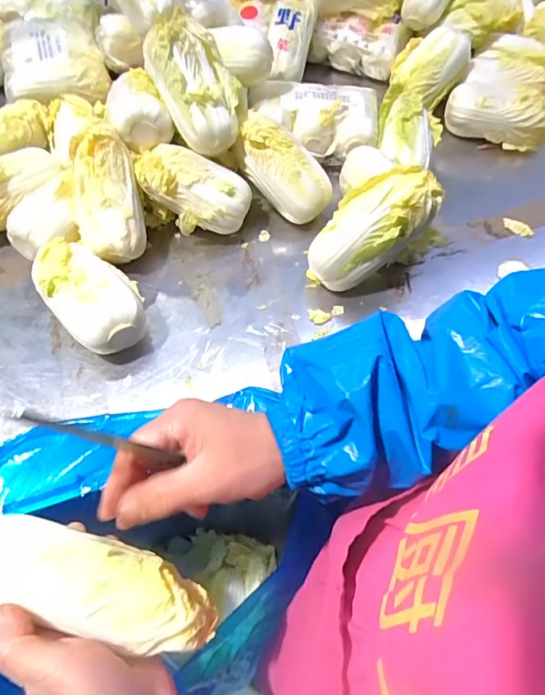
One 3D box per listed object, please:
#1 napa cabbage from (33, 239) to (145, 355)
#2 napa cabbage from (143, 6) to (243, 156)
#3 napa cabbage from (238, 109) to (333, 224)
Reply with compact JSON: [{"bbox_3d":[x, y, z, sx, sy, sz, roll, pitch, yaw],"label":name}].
[{"bbox_3d":[-0.195,-0.054,0.537,0.090,0.070,0.144,-38,67,-22],"label":"napa cabbage"},{"bbox_3d":[-0.098,-0.313,0.590,0.089,0.076,0.161,-35,101,-30],"label":"napa cabbage"},{"bbox_3d":[0.010,-0.236,0.636,0.079,0.072,0.146,-45,104,3],"label":"napa cabbage"}]

